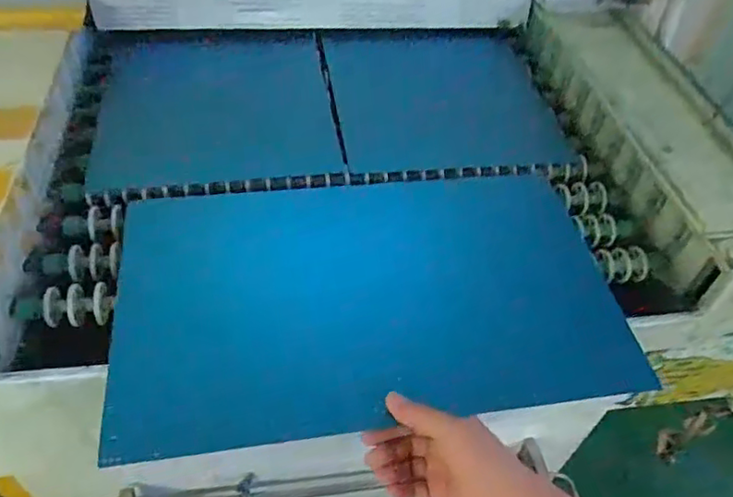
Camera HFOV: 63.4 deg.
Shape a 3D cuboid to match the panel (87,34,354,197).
[{"bbox_3d":[-0.210,-0.214,0.846,0.309,0.017,0.367,-5,48,-9],"label":"panel"}]

